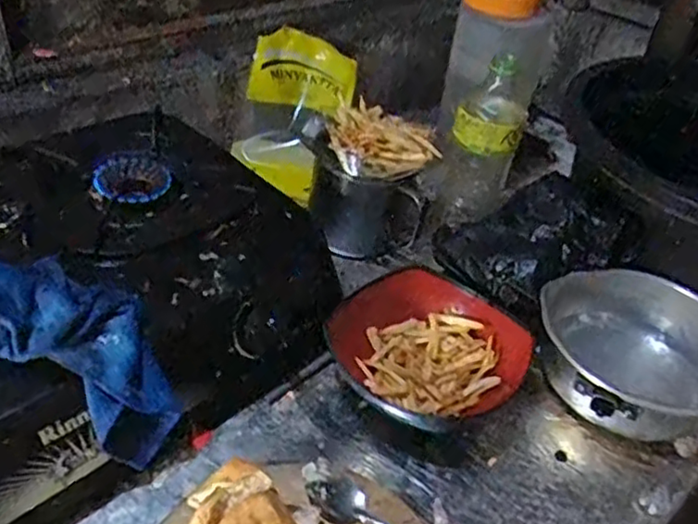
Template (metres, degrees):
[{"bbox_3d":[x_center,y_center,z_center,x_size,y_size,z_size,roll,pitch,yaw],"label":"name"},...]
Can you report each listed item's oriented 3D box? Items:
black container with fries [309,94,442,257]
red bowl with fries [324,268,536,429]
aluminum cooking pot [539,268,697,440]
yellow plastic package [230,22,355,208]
[{"bbox_3d":[0.027,-0.102,0.810,0.128,0.134,0.137,7,39,1],"label":"black container with fries"},{"bbox_3d":[0.072,0.085,0.660,0.181,0.072,0.162,-11,42,-20],"label":"red bowl with fries"},{"bbox_3d":[0.283,0.097,0.670,0.187,0.086,0.180,4,39,-3],"label":"aluminum cooking pot"},{"bbox_3d":[-0.078,-0.203,0.957,0.173,0.086,0.251,23,70,-11],"label":"yellow plastic package"}]

